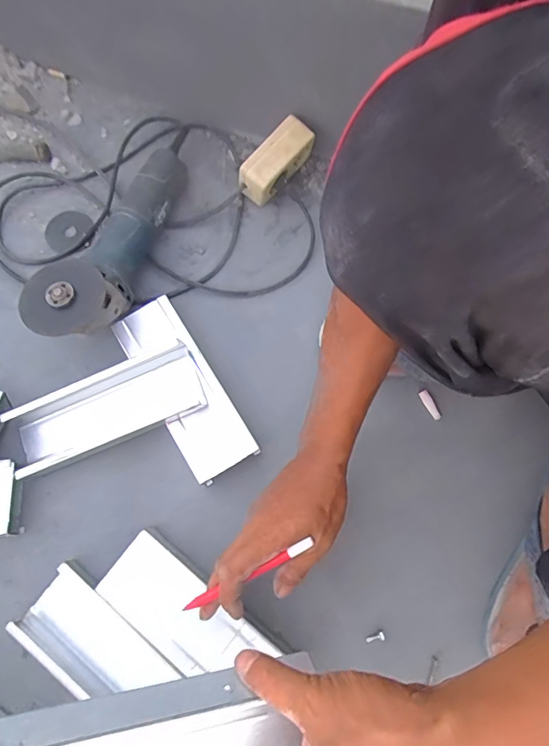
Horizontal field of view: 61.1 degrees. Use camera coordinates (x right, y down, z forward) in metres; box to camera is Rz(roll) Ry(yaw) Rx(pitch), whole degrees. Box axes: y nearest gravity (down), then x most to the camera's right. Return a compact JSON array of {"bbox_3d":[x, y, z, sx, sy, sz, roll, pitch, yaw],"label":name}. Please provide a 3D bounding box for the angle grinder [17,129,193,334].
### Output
[{"bbox_3d":[-0.187,-0.179,0.571,0.083,0.093,0.332,17,73,5],"label":"angle grinder"}]

